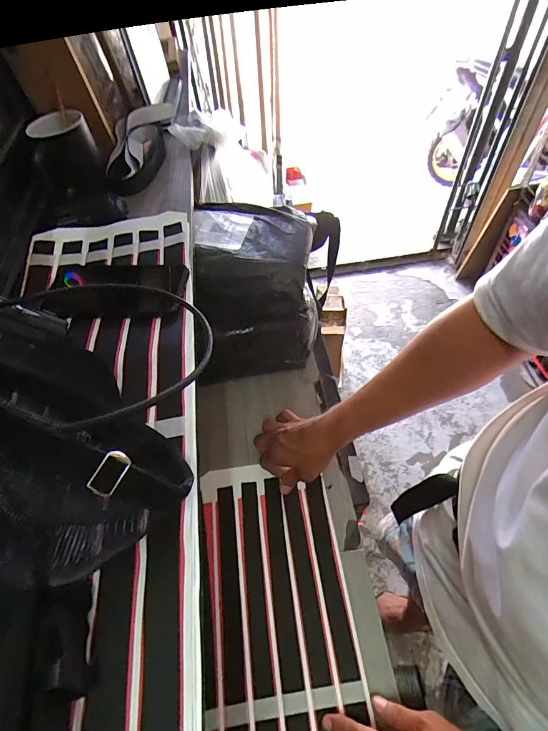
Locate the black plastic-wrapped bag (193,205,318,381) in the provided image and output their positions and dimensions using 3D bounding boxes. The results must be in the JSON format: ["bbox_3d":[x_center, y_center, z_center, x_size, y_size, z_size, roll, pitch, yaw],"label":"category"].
[{"bbox_3d":[-0.027,-0.124,0.638,0.194,0.232,0.185,-1,55,3],"label":"black plastic-wrapped bag"}]

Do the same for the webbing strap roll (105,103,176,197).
[{"bbox_3d":[-0.229,-0.383,0.626,0.080,0.033,0.264,-3,55,2],"label":"webbing strap roll"}]

